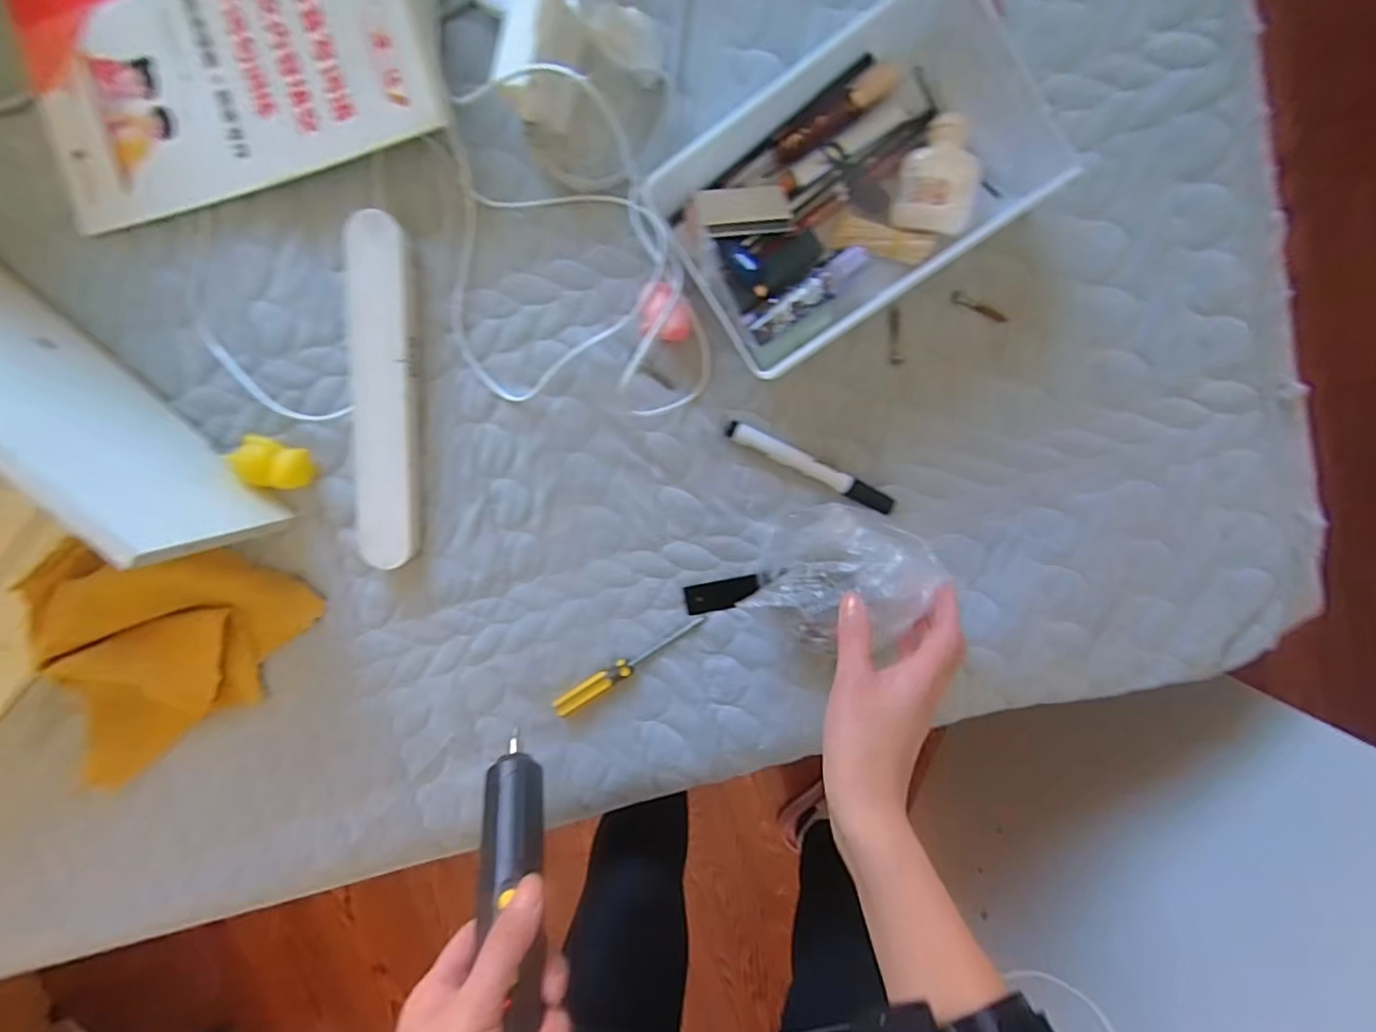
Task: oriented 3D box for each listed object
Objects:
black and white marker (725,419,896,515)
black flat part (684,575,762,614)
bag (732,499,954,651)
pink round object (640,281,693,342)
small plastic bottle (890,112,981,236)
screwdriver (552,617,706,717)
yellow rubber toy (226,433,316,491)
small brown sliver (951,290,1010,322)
[{"bbox_3d":[0.090,-0.037,0.448,0.133,0.014,0.014,26,98,-2],"label":"black and white marker"},{"bbox_3d":[0.027,0.063,0.475,0.059,0.005,0.024,-13,94,12],"label":"black flat part"},{"bbox_3d":[0.107,0.040,0.425,0.107,0.069,0.089,20,98,-1],"label":"bag"},{"bbox_3d":[-0.016,-0.144,0.430,0.035,0.028,0.039,-3,98,2],"label":"pink round object"},{"bbox_3d":[0.167,-0.228,0.399,0.049,0.024,0.072,8,100,-2],"label":"small plastic bottle"},{"bbox_3d":[-0.048,0.118,0.480,0.136,0.013,0.015,-34,96,6],"label":"screwdriver"},{"bbox_3d":[-0.319,-0.041,0.463,0.054,0.026,0.035,11,98,0],"label":"yellow rubber toy"},{"bbox_3d":[0.207,-0.148,0.427,0.043,0.004,0.007,25,98,-2],"label":"small brown sliver"}]

